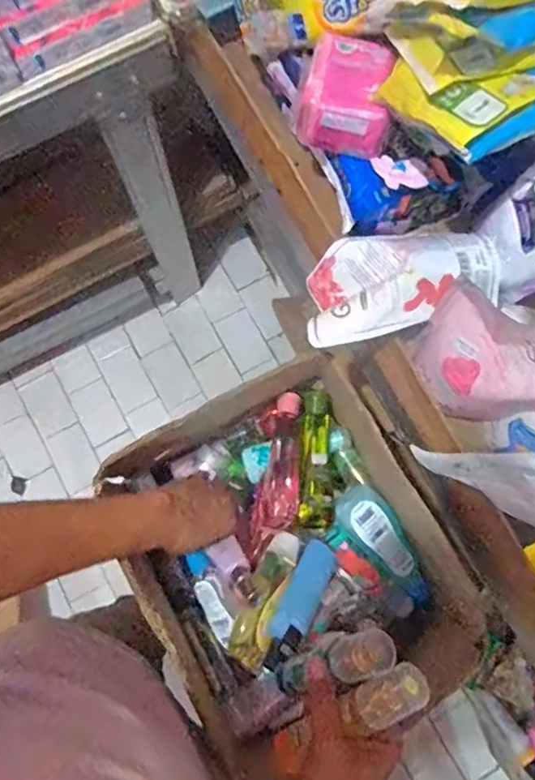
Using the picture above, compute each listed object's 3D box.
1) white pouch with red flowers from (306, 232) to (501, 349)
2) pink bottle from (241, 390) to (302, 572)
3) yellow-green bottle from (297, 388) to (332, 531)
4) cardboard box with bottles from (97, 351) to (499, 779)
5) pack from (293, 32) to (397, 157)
[{"bbox_3d":[0.125,-0.104,0.564,0.183,0.074,0.106,-12,80,-3],"label":"white pouch with red flowers"},{"bbox_3d":[0.011,0.105,0.686,0.056,0.061,0.205,10,67,1],"label":"pink bottle"},{"bbox_3d":[0.059,0.086,0.698,0.041,0.048,0.164,3,79,0],"label":"yellow-green bottle"},{"bbox_3d":[0.025,0.184,0.656,0.314,0.204,0.355,-23,80,-5],"label":"cardboard box with bottles"},{"bbox_3d":[0.073,-0.270,0.522,0.079,0.058,0.077,11,79,1],"label":"pack"}]

